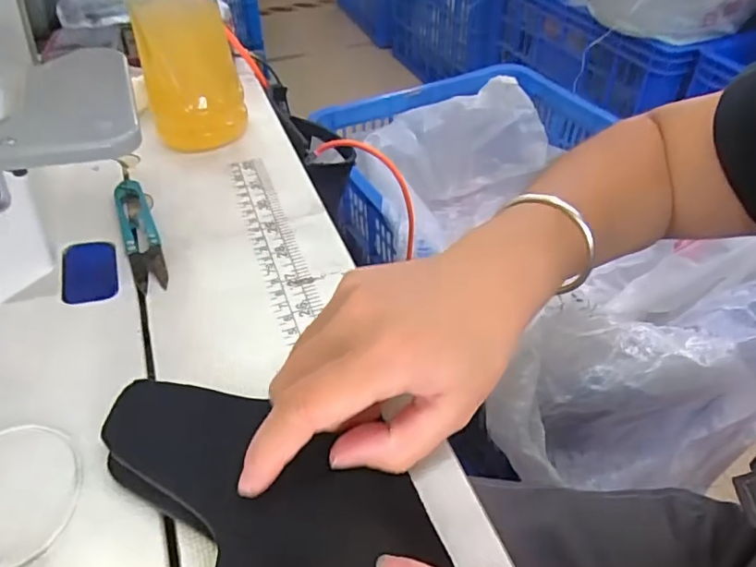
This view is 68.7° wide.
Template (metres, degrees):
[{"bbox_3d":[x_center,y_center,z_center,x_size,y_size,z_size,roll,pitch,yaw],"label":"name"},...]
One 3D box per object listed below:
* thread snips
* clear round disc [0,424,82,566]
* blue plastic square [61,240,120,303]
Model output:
[{"bbox_3d":[-0.147,-0.033,0.339,0.019,0.007,0.102,-20,47,-19],"label":"thread snips"},{"bbox_3d":[-0.142,0.081,0.216,0.044,0.004,0.058,-15,46,-15],"label":"clear round disc"},{"bbox_3d":[-0.166,-0.007,0.318,0.028,0.004,0.053,-16,46,-15],"label":"blue plastic square"}]

